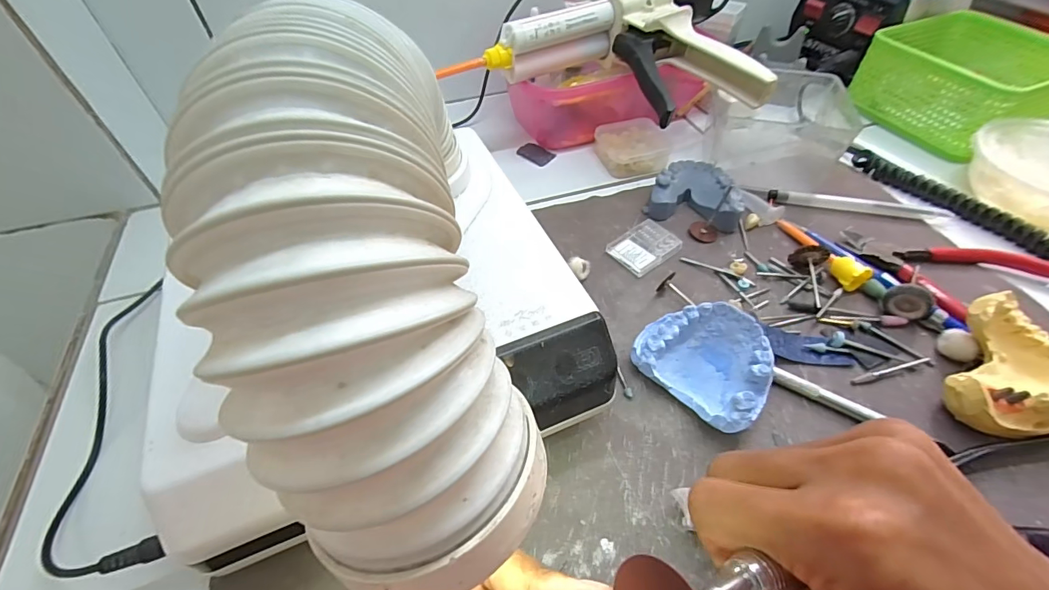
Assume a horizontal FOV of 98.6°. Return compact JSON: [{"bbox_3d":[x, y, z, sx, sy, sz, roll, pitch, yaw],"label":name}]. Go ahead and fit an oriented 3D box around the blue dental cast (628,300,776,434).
[{"bbox_3d":[0.098,0.035,0.248,0.052,0.035,0.066,-36,57,-23],"label":"blue dental cast"}]

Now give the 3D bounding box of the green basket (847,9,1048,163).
[{"bbox_3d":[0.399,-0.197,0.411,0.134,0.055,0.128,-21,53,-13],"label":"green basket"}]

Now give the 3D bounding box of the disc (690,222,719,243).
[{"bbox_3d":[0.133,-0.046,0.335,0.021,0.005,0.017,24,70,13],"label":"disc"}]

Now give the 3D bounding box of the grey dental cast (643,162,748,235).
[{"bbox_3d":[0.134,-0.078,0.348,0.065,0.022,0.055,17,54,16],"label":"grey dental cast"}]

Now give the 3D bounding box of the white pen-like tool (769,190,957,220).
[{"bbox_3d":[0.257,-0.071,0.347,0.125,0.008,0.010,10,52,11],"label":"white pen-like tool"}]

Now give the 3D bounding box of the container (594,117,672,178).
[{"bbox_3d":[0.095,-0.133,0.400,0.061,0.017,0.063,-7,51,-2],"label":"container"}]

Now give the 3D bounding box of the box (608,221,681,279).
[{"bbox_3d":[0.086,-0.035,0.325,0.045,0.007,0.035,-31,56,-20],"label":"box"}]

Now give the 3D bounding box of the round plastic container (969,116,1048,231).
[{"bbox_3d":[0.387,-0.089,0.334,0.097,0.038,0.098,-37,58,-24],"label":"round plastic container"}]

